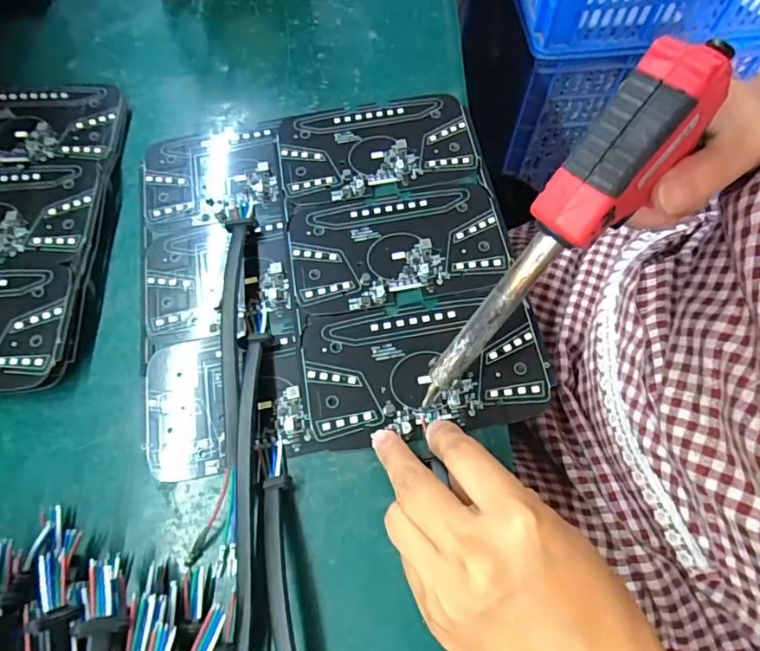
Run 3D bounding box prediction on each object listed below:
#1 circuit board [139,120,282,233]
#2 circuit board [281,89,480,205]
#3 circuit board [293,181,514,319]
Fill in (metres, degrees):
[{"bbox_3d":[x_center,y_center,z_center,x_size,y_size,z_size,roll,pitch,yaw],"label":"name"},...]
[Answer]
[{"bbox_3d":[-0.113,-0.102,0.346,0.092,0.005,0.079,-9,65,-3],"label":"circuit board"},{"bbox_3d":[-0.003,-0.121,0.346,0.127,0.004,0.075,-8,65,-3],"label":"circuit board"},{"bbox_3d":[0.010,-0.050,0.314,0.127,0.004,0.076,-9,67,-2],"label":"circuit board"}]

